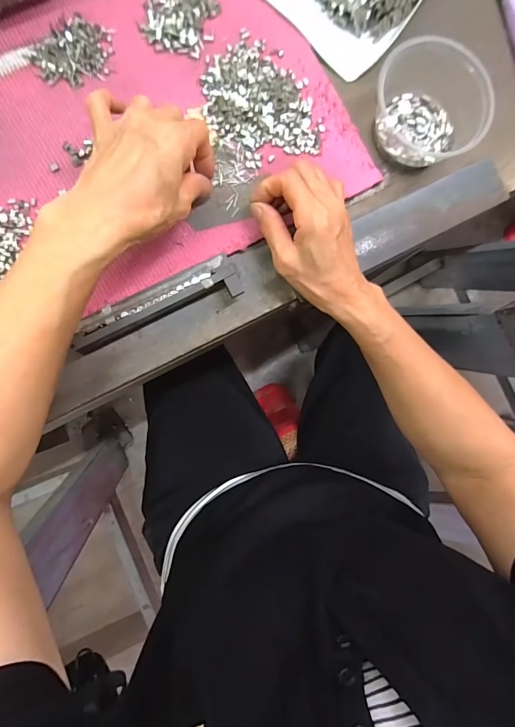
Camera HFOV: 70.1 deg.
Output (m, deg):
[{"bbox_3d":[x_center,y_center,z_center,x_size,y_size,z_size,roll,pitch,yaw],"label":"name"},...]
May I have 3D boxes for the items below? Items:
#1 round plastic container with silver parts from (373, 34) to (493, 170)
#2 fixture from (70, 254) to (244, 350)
[{"bbox_3d":[0.158,-0.235,0.342,0.095,0.060,0.091,0,89,-8],"label":"round plastic container with silver parts"},{"bbox_3d":[-0.084,-0.054,0.321,0.147,0.030,0.030,-22,92,-8],"label":"fixture"}]

